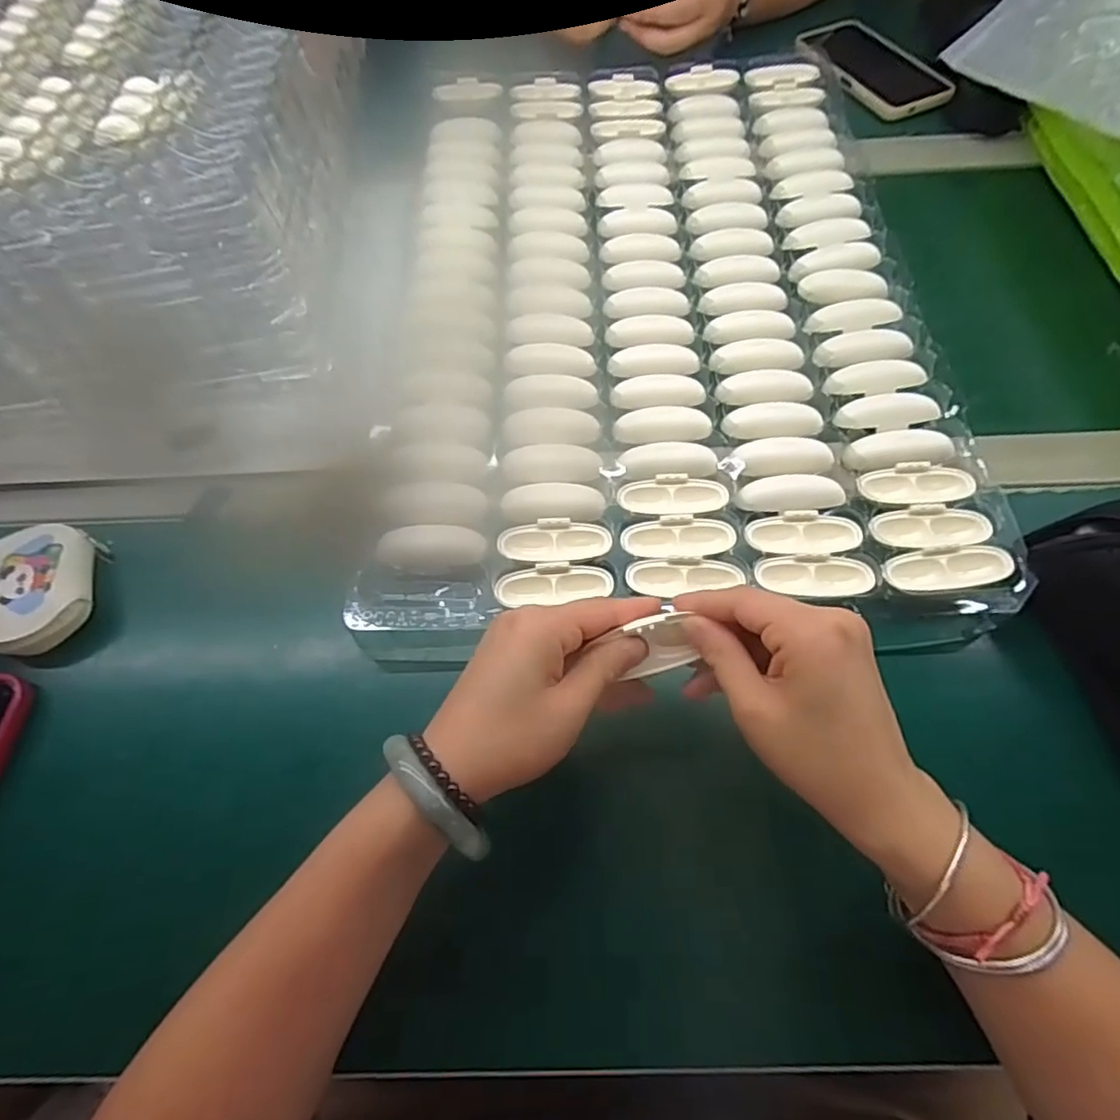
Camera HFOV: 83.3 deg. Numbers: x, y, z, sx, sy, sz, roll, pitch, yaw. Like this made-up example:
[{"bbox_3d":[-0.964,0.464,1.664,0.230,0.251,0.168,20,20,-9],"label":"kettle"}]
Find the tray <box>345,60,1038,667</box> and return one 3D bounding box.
[{"bbox_3d":[0.070,-0.208,0.479,0.372,0.034,0.555,-3,64,2],"label":"tray"}]

